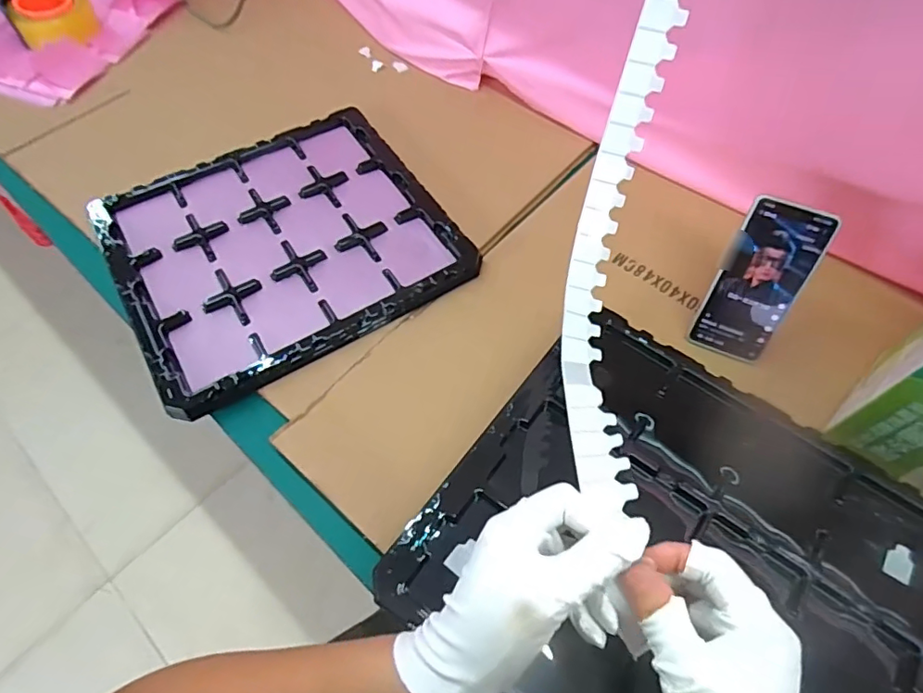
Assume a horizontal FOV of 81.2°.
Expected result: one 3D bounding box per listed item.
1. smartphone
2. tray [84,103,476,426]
[{"bbox_3d":[0.302,-0.063,0.549,0.079,0.164,0.010,21,31,12],"label":"smartphone"},{"bbox_3d":[-0.218,-0.131,0.661,0.368,0.030,0.340,-30,64,-16],"label":"tray"}]

